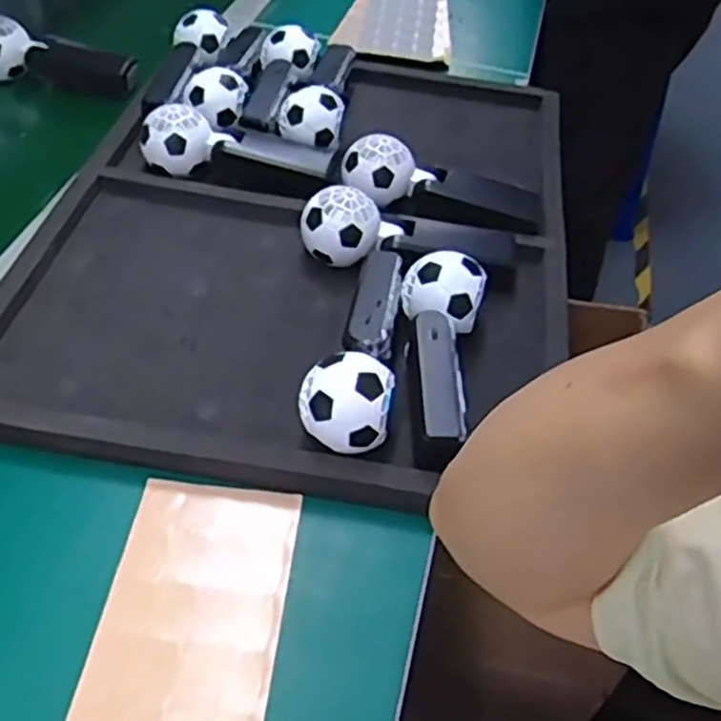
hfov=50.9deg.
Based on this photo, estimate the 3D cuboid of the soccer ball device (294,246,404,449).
[{"bbox_3d":[-0.003,-0.014,0.526,0.058,0.066,0.169,8,47,2],"label":"soccer ball device"}]

